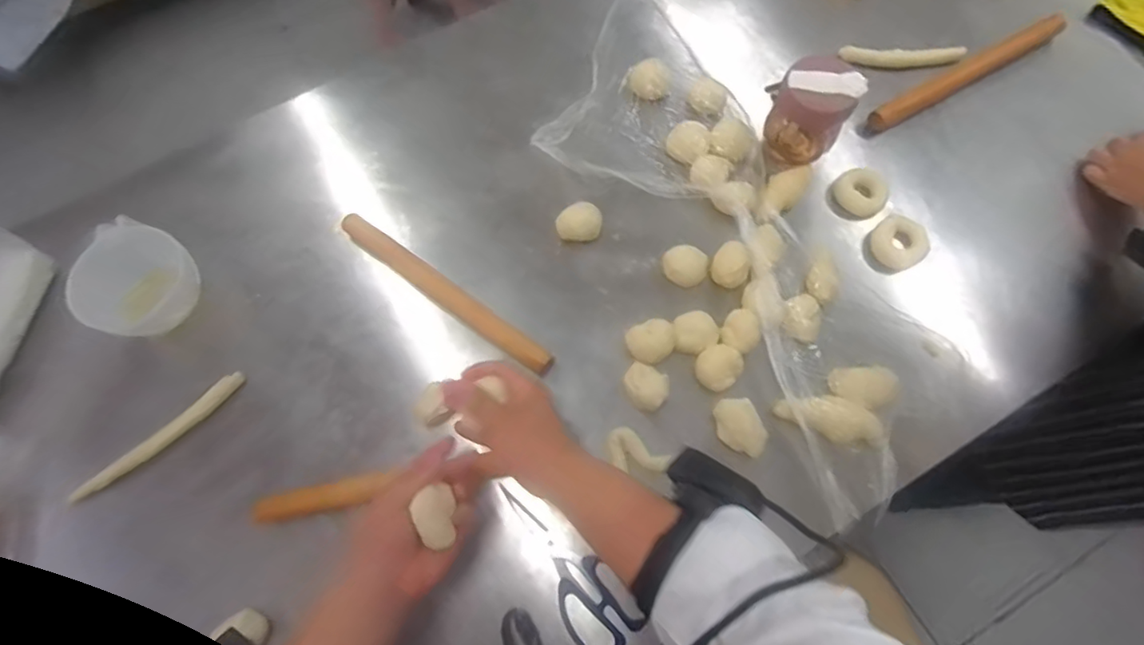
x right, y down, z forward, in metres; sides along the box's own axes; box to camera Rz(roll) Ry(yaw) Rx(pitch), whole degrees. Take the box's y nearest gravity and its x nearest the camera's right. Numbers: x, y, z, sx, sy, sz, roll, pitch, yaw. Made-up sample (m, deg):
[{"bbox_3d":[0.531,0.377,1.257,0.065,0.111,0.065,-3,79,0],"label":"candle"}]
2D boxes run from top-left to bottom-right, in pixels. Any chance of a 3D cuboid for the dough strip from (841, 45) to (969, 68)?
[{"bbox_3d":[0.427,-0.342,0.751,0.150,0.018,0.034,2,69,3],"label":"dough strip"}]

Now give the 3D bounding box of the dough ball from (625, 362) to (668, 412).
[{"bbox_3d":[0.078,0.071,0.624,0.048,0.039,0.045,-1,69,2],"label":"dough ball"}]

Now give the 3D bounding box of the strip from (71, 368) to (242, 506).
[{"bbox_3d":[-0.429,0.120,0.612,0.191,0.016,0.021,-40,73,-12],"label":"strip"}]

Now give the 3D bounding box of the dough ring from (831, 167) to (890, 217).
[{"bbox_3d":[0.338,-0.151,0.689,0.060,0.028,0.051,34,74,14],"label":"dough ring"}]

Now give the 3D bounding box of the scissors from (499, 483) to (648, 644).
[{"bbox_3d":[-0.010,0.236,0.568,0.064,0.009,0.180,-37,72,-11],"label":"scissors"}]

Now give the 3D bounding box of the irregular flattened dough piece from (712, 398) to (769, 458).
[{"bbox_3d":[0.172,0.110,0.605,0.043,0.040,0.060,-27,70,-8],"label":"irregular flattened dough piece"}]

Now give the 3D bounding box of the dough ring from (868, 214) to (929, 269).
[{"bbox_3d":[0.377,-0.090,0.678,0.060,0.021,0.060,-1,69,2],"label":"dough ring"}]

